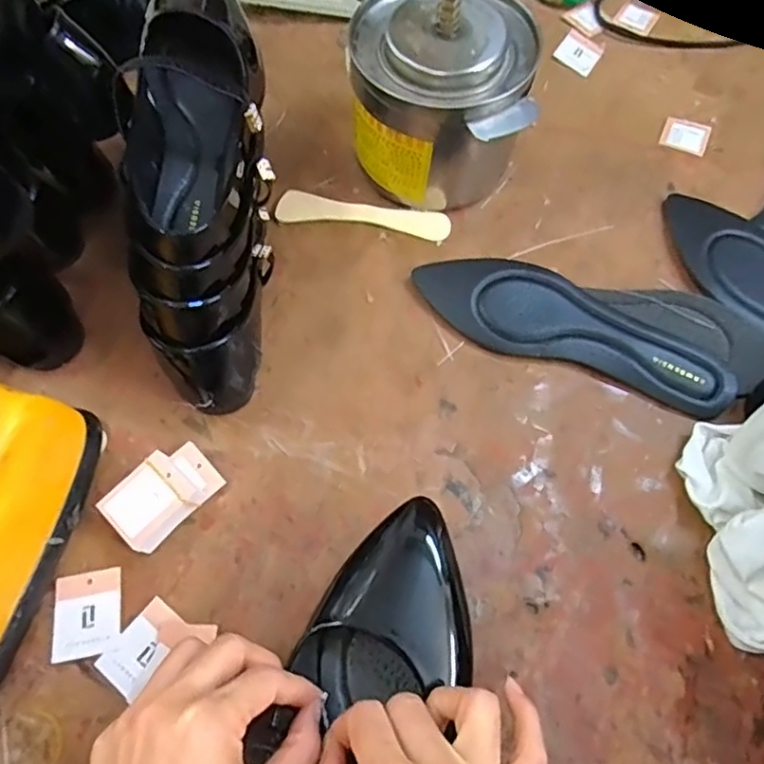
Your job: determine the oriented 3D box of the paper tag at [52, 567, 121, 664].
[{"bbox_3d":[-0.180,0.141,0.364,0.038,0.004,0.048,-7,66,-4],"label":"paper tag"}]

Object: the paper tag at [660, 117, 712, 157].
[{"bbox_3d":[0.279,-0.226,0.550,0.040,0.005,0.047,24,67,10],"label":"paper tag"}]

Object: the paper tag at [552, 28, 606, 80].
[{"bbox_3d":[0.199,-0.332,0.604,0.040,0.004,0.055,33,63,2],"label":"paper tag"}]

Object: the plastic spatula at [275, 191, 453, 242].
[{"bbox_3d":[-0.015,-0.137,0.494,0.141,0.007,0.029,8,65,3],"label":"plastic spatula"}]

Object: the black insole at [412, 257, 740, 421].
[{"bbox_3d":[0.141,-0.039,0.447,0.235,0.009,0.074,25,68,11],"label":"black insole"}]

